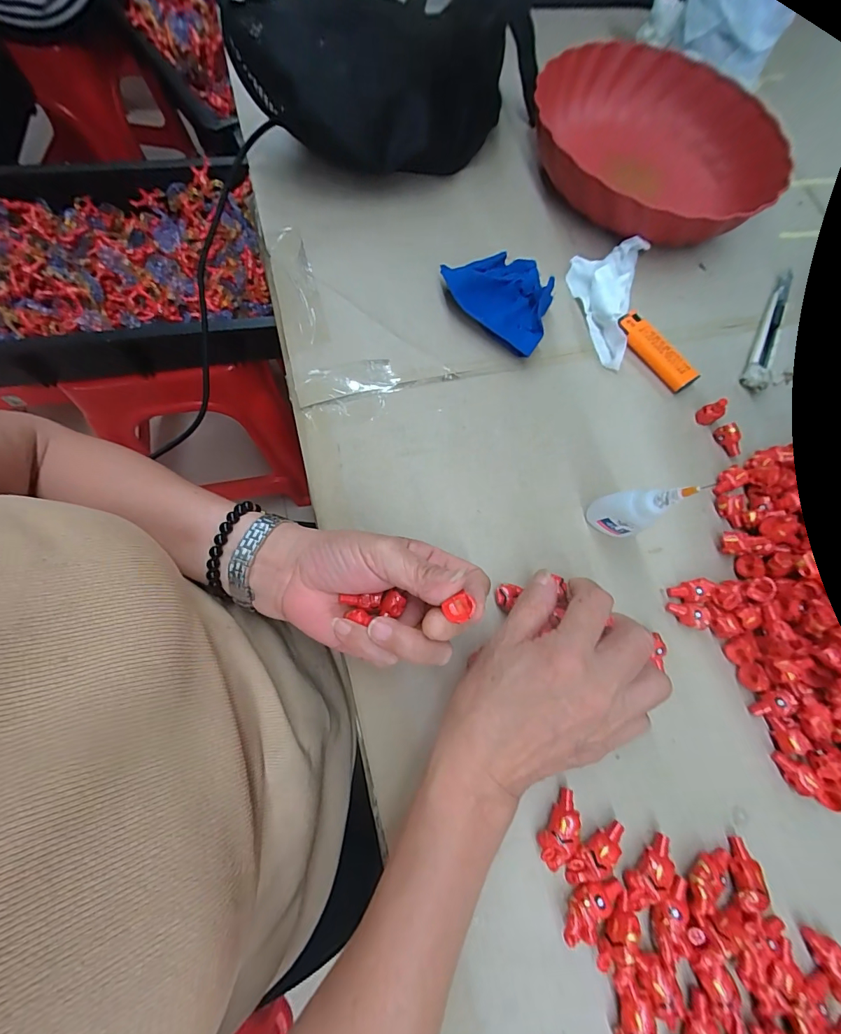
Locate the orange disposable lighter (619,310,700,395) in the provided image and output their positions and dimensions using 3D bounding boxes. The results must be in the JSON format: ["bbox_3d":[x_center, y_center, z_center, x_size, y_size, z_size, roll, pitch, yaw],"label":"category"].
[{"bbox_3d":[0.196,-0.138,0.349,0.025,0.009,0.078,-33,78,-13],"label":"orange disposable lighter"}]

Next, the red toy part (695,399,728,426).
[{"bbox_3d":[0.236,-0.085,0.338,0.013,0.025,0.015,-34,78,-13],"label":"red toy part"}]

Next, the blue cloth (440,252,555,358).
[{"bbox_3d":[0.073,-0.187,0.346,0.091,0.023,0.084,38,74,7],"label":"blue cloth"}]

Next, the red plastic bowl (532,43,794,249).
[{"bbox_3d":[0.227,-0.367,0.423,0.233,0.077,0.244,0,74,-1],"label":"red plastic bowl"}]

